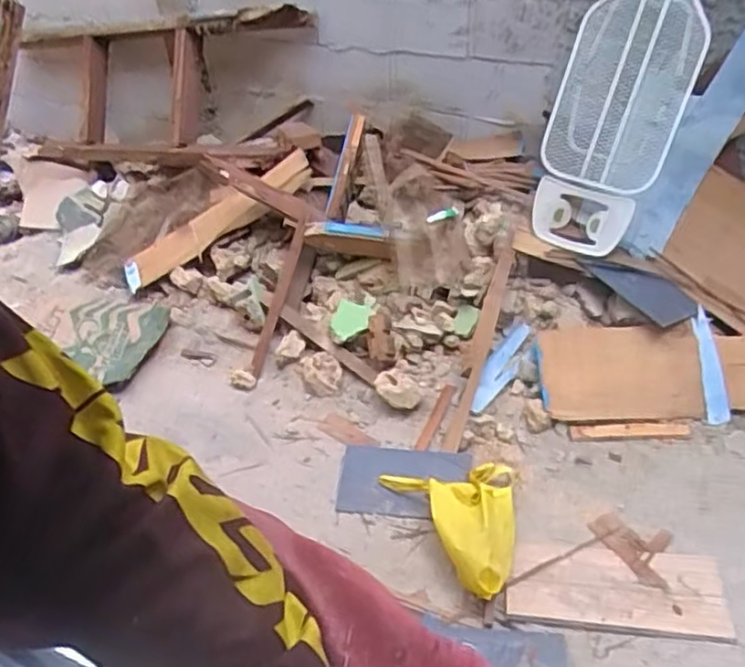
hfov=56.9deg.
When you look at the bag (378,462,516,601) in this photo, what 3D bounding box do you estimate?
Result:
[{"bbox_3d":[0.253,0.422,1.677,0.294,0.098,0.439,-17,38,-20],"label":"bag"}]

